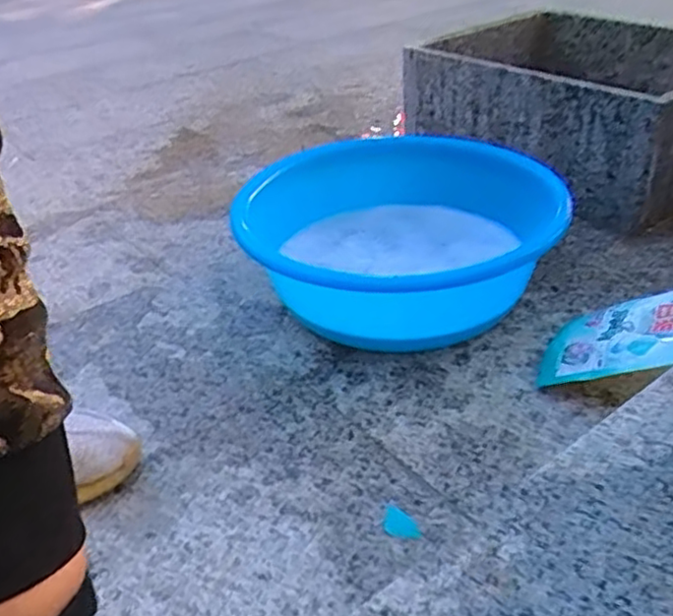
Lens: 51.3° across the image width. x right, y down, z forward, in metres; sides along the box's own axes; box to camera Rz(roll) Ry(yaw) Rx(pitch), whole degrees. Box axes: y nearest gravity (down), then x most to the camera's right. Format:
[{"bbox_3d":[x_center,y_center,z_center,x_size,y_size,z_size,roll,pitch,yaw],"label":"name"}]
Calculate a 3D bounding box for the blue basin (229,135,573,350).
[{"bbox_3d":[0.083,-0.076,0.859,0.349,0.132,0.395,12,37,23],"label":"blue basin"}]

